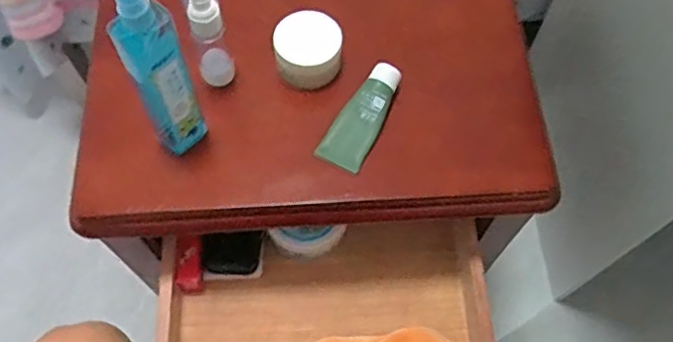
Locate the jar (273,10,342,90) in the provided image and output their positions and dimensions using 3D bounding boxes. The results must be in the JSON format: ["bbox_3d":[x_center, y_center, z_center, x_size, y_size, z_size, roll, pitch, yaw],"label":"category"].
[{"bbox_3d":[-0.028,-0.119,0.593,0.063,0.046,0.059,0,64,0],"label":"jar"}]

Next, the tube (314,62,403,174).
[{"bbox_3d":[0.025,-0.054,0.580,0.044,0.023,0.110,26,67,12],"label":"tube"}]

